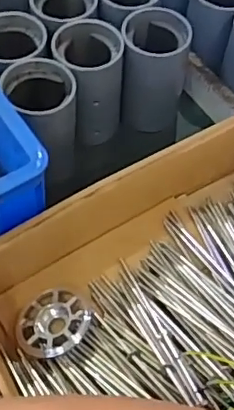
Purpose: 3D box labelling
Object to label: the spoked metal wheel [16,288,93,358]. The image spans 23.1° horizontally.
[{"bbox_3d":[-0.059,0.109,0.539,0.067,0.021,0.067,-8,53,11],"label":"spoked metal wheel"}]

